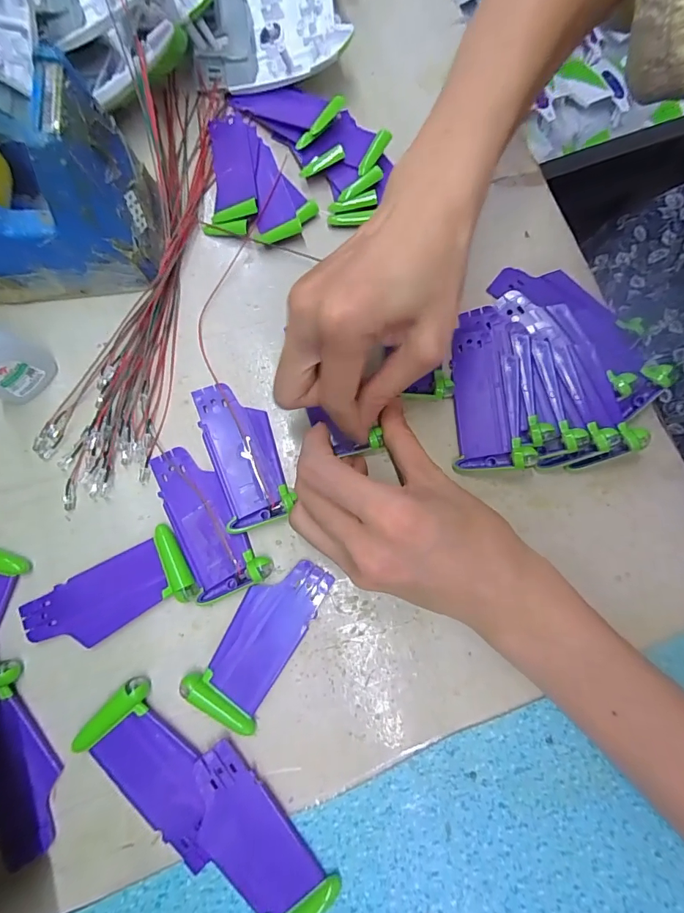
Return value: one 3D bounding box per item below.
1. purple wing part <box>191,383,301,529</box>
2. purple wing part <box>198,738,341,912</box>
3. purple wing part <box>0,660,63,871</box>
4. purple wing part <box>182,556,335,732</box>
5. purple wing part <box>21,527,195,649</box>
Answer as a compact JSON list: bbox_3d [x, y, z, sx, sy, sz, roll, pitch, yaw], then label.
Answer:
[{"bbox_3d":[-0.058,-0.004,0.245,0.037,0.010,0.088,-19,80,-4],"label":"purple wing part"},{"bbox_3d":[-0.045,0.190,0.207,0.039,0.010,0.087,-42,83,-8],"label":"purple wing part"},{"bbox_3d":[-0.171,0.156,0.212,0.045,0.009,0.089,-28,81,-6],"label":"purple wing part"},{"bbox_3d":[-0.043,0.096,0.227,0.038,0.010,0.089,33,81,5],"label":"purple wing part"},{"bbox_3d":[-0.127,0.078,0.229,0.088,0.008,0.042,-31,81,-6],"label":"purple wing part"}]

